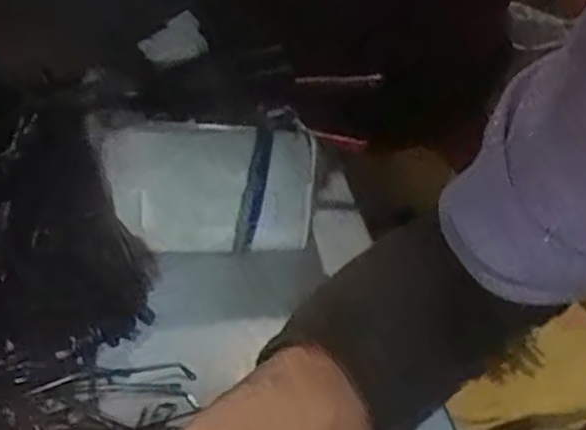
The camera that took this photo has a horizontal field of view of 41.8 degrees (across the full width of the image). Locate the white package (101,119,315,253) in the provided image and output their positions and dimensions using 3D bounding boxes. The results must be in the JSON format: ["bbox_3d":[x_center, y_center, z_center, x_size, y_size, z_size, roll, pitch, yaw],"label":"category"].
[{"bbox_3d":[-0.048,-0.012,0.455,0.119,0.084,0.021,-4,32,-12],"label":"white package"}]

